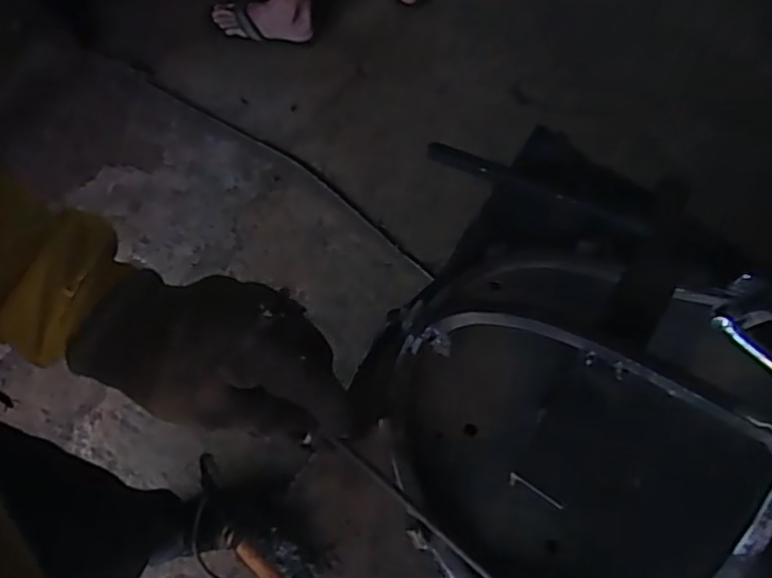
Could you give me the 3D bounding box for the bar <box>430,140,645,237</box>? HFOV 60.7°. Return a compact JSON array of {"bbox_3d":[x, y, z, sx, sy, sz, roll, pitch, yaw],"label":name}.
[{"bbox_3d":[0.104,-0.071,0.456,0.158,0.013,0.014,22,66,5],"label":"bar"}]

